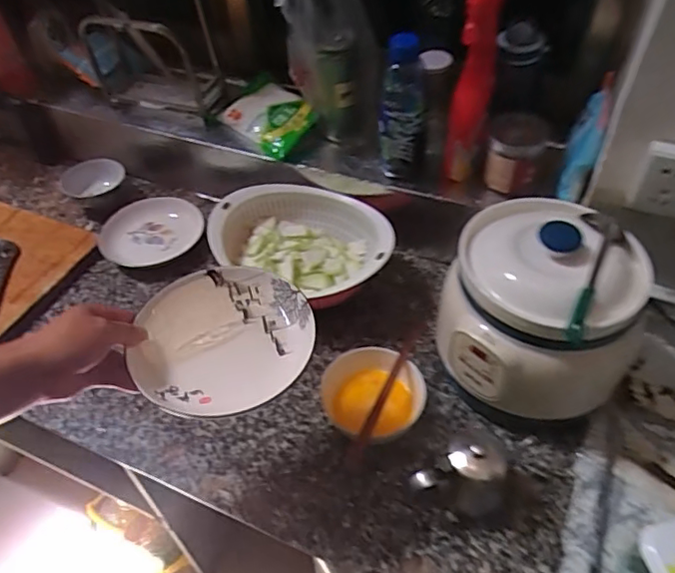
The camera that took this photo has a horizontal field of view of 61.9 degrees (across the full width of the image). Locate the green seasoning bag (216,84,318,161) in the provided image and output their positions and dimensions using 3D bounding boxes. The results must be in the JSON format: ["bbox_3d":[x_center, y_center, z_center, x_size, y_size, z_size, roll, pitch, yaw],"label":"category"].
[{"bbox_3d":[-0.124,-0.292,0.998,0.122,0.062,0.160,-29,53,-22],"label":"green seasoning bag"}]

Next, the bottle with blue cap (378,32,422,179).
[{"bbox_3d":[0.094,-0.253,0.810,0.064,0.201,0.051,-4,48,-1],"label":"bottle with blue cap"}]

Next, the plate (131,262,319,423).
[{"bbox_3d":[-0.112,0.054,0.561,0.167,0.033,0.170,-1,48,1],"label":"plate"}]

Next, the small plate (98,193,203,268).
[{"bbox_3d":[-0.320,-0.087,0.978,0.176,0.042,0.156,-21,51,-16],"label":"small plate"}]

